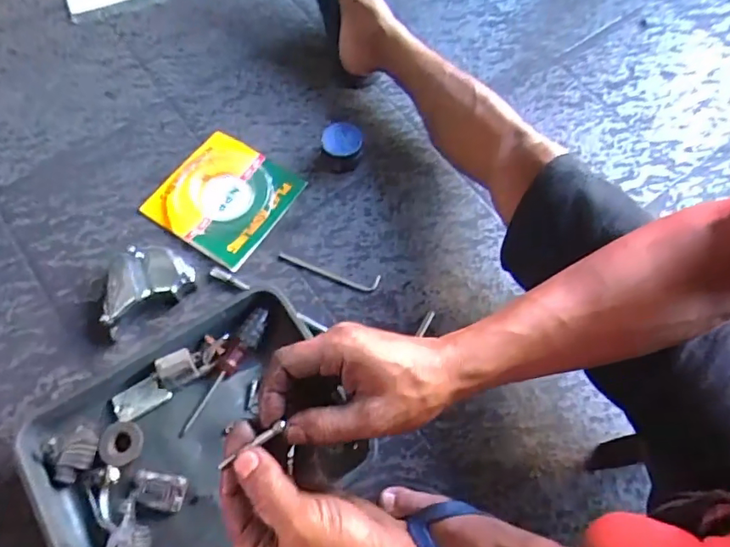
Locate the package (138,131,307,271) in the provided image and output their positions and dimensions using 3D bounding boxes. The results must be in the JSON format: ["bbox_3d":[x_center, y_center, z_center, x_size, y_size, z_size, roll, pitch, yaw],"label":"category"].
[{"bbox_3d":[-0.211,-0.120,0.791,0.175,0.013,0.179,31,69,10],"label":"package"}]

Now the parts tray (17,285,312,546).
[{"bbox_3d":[-0.203,0.207,0.635,0.361,0.044,0.267,-32,72,-15],"label":"parts tray"}]

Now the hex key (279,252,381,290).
[{"bbox_3d":[-0.052,-0.004,0.755,0.148,0.004,0.024,15,67,4],"label":"hex key"}]

